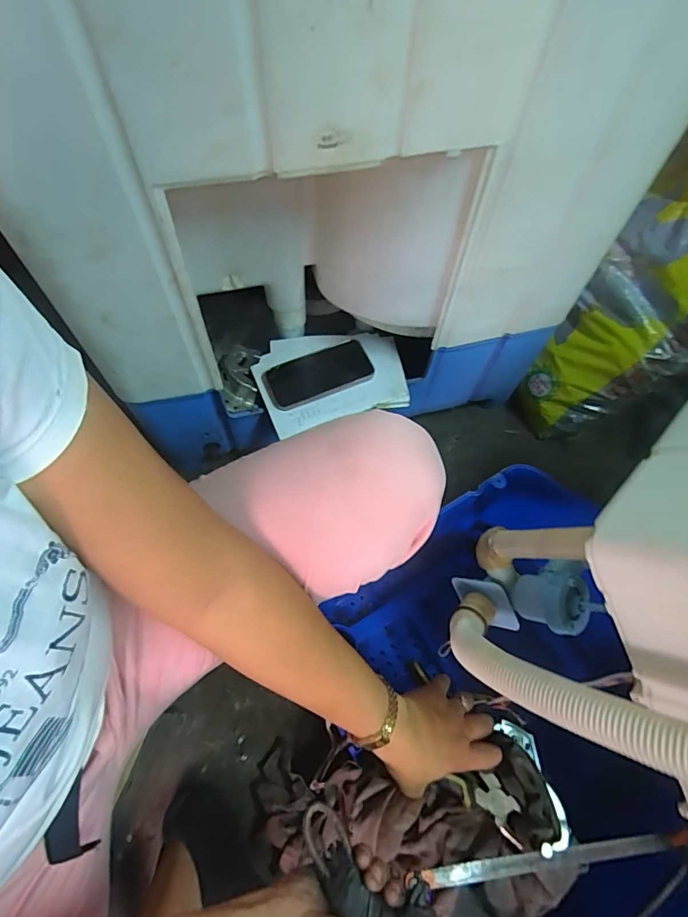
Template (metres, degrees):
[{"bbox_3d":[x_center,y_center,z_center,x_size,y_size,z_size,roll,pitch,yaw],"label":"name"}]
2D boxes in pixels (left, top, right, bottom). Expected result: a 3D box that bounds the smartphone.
[{"bbox_3d":[-0.041,-0.134,0.708,0.163,0.014,0.076,-22,74,-7],"label":"smartphone"}]

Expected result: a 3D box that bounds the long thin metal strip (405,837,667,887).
[{"bbox_3d":[0.179,0.355,0.393,0.252,0.010,0.012,5,61,-14],"label":"long thin metal strip"}]

